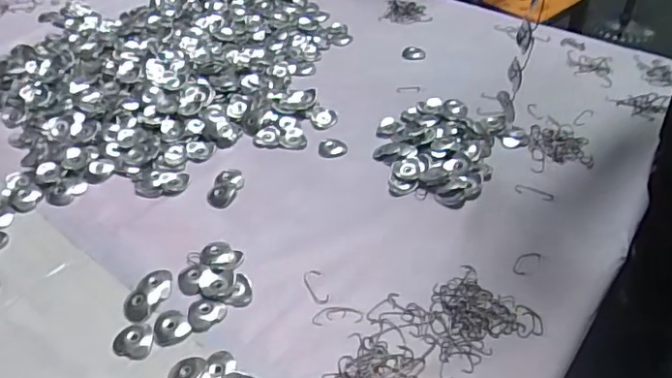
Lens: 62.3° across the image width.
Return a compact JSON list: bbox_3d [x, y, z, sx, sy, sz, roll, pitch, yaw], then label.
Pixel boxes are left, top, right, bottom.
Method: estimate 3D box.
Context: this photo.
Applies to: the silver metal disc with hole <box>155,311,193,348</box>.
[{"bbox_3d":[-0.157,0.133,0.532,0.033,0.005,0.036,-1,44,1],"label":"silver metal disc with hole"}]

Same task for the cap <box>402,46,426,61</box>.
[{"bbox_3d":[0.126,-0.221,0.899,0.038,0.010,0.038,-1,44,1],"label":"cap"}]

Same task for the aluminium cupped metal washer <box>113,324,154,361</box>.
[{"bbox_3d":[-0.190,0.142,0.522,0.036,0.004,0.035,-1,44,1],"label":"aluminium cupped metal washer"}]

